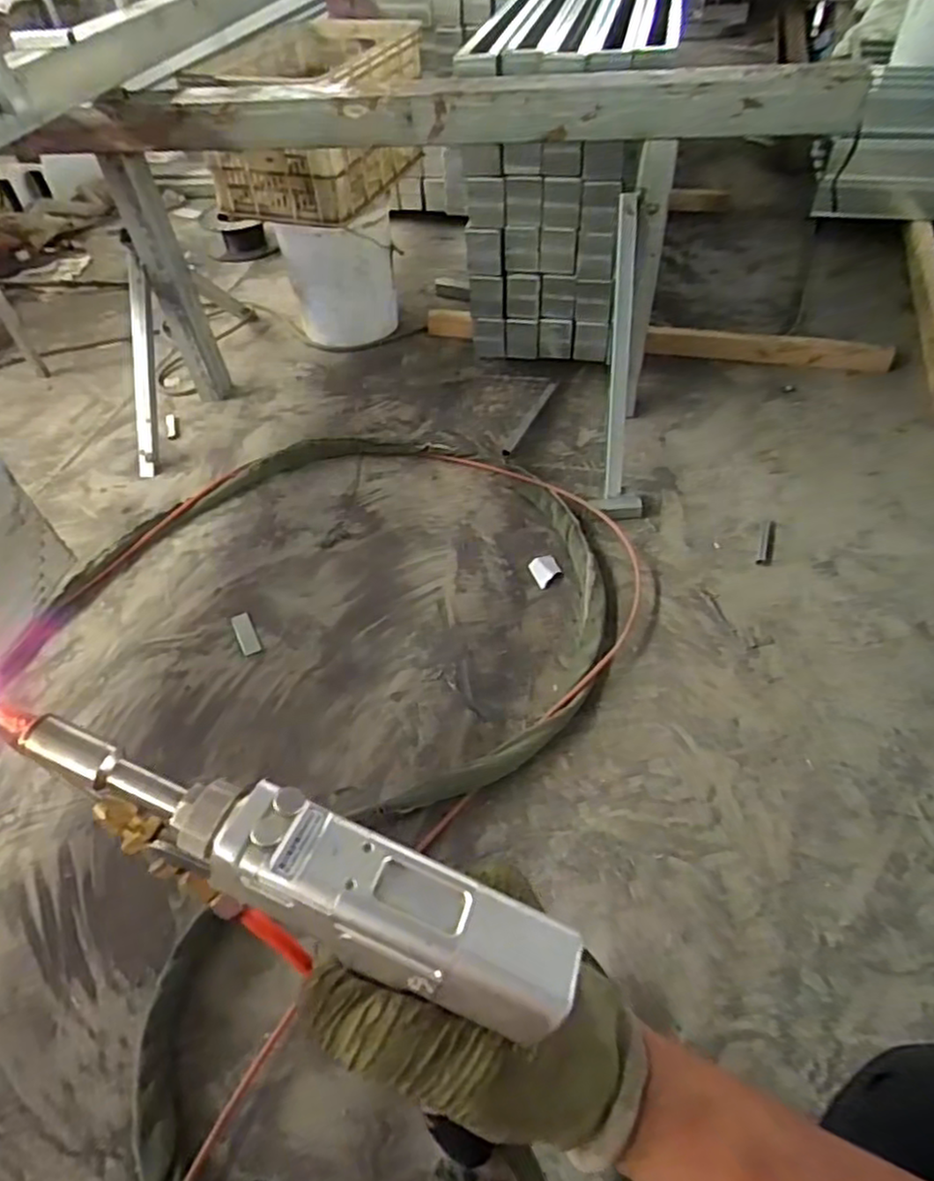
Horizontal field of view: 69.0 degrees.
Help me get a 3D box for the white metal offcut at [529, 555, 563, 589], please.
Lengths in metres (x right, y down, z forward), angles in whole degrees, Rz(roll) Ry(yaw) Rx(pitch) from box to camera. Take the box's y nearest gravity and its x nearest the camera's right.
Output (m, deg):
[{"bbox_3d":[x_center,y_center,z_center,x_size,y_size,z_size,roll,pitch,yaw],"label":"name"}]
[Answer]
[{"bbox_3d":[0.153,-0.039,1.330,0.054,0.025,0.071,-17,50,-11],"label":"white metal offcut"}]

